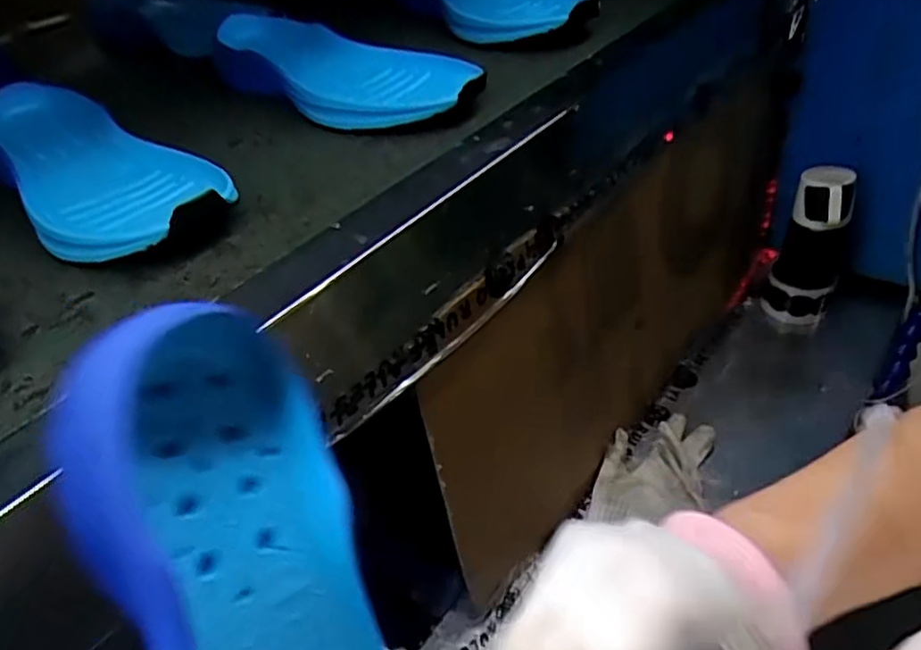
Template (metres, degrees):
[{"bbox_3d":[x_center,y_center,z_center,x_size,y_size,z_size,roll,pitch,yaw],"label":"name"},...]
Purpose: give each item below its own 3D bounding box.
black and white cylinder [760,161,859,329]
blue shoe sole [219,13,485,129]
[{"bbox_3d":[0.453,-0.097,0.835,0.074,0.213,0.087,22,45,28],"label":"black and white cylinder"},{"bbox_3d":[-0.099,-0.210,0.527,0.250,0.038,0.099,27,47,32],"label":"blue shoe sole"}]

